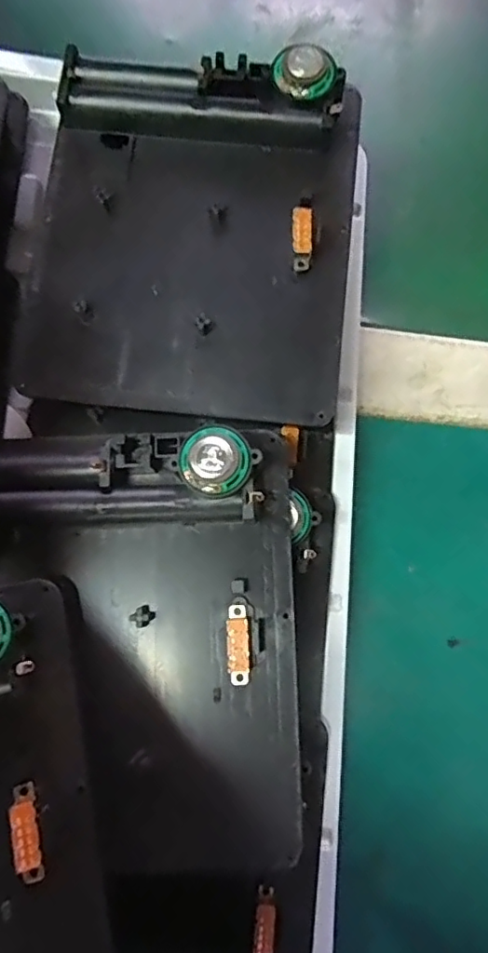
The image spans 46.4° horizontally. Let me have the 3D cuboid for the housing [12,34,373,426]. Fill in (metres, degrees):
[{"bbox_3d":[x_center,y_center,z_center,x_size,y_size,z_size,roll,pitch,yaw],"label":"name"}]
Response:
[{"bbox_3d":[-0.018,-0.085,0.198,0.111,0.025,0.125,10,80,-4],"label":"housing"}]

